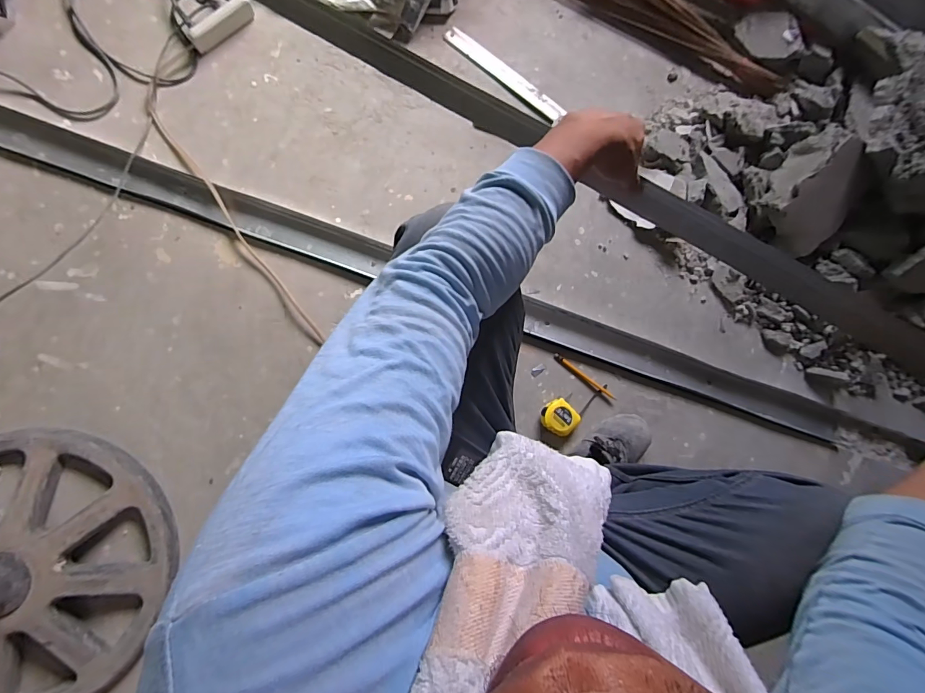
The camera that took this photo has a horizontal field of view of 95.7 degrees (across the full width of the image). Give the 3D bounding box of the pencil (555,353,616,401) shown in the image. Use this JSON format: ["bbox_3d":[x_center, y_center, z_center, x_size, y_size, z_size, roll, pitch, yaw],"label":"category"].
[{"bbox_3d":[0.268,0.067,0.917,0.165,0.008,0.012,37,81,-4],"label":"pencil"}]

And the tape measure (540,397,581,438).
[{"bbox_3d":[0.207,0.151,0.887,0.077,0.032,0.069,38,81,-4],"label":"tape measure"}]

